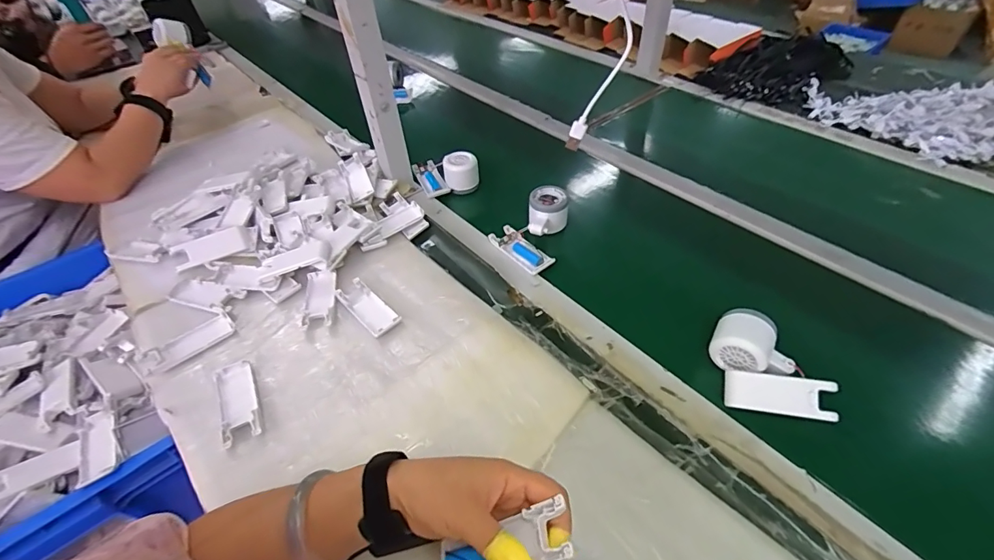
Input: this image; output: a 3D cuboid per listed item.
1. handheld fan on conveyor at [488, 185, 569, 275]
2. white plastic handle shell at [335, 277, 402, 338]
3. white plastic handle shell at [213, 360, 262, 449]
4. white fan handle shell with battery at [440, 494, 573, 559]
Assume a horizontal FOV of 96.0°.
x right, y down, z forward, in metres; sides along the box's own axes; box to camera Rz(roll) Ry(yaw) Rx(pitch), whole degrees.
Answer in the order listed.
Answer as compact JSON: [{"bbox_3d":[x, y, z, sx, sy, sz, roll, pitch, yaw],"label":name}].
[{"bbox_3d":[0.067,-0.077,0.657,0.122,0.047,0.100,-32,52,-26],"label":"handheld fan on conveyor"},{"bbox_3d":[-0.169,0.035,0.583,0.041,0.009,0.103,-35,53,-28],"label":"white plastic handle shell"},{"bbox_3d":[-0.288,0.135,0.495,0.039,0.010,0.101,-23,48,-19],"label":"white plastic handle shell"},{"bbox_3d":[0.004,0.189,0.304,0.100,0.020,0.038,-32,46,11],"label":"white fan handle shell with battery"}]

